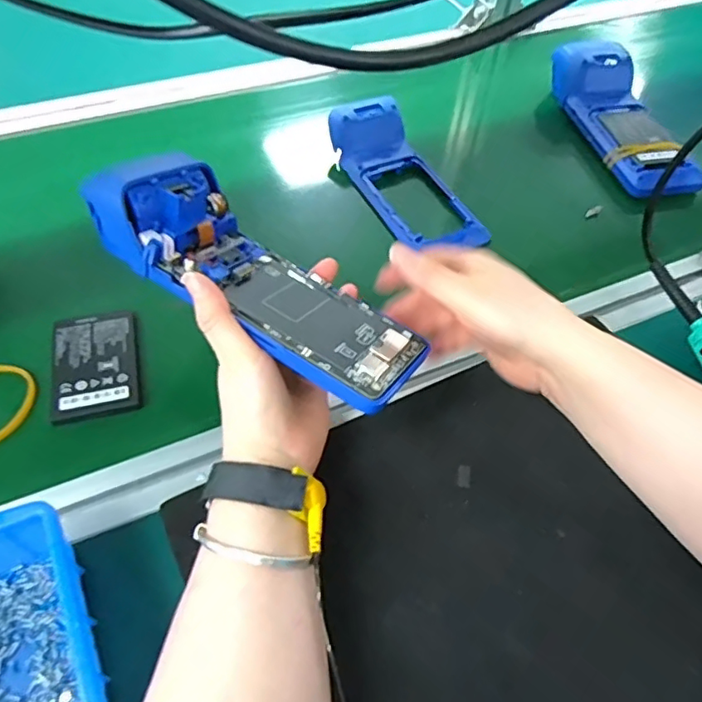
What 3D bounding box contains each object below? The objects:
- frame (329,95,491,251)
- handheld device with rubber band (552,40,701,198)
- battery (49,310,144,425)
[{"bbox_3d":[0.052,-0.169,0.551,0.085,0.052,0.198,-23,59,-19],"label":"frame"},{"bbox_3d":[0.288,-0.248,0.603,0.073,0.059,0.217,-8,55,-10],"label":"handheld device with rubber band"},{"bbox_3d":[-0.187,0.009,0.419,0.060,0.005,0.092,-10,56,-11],"label":"battery"}]

